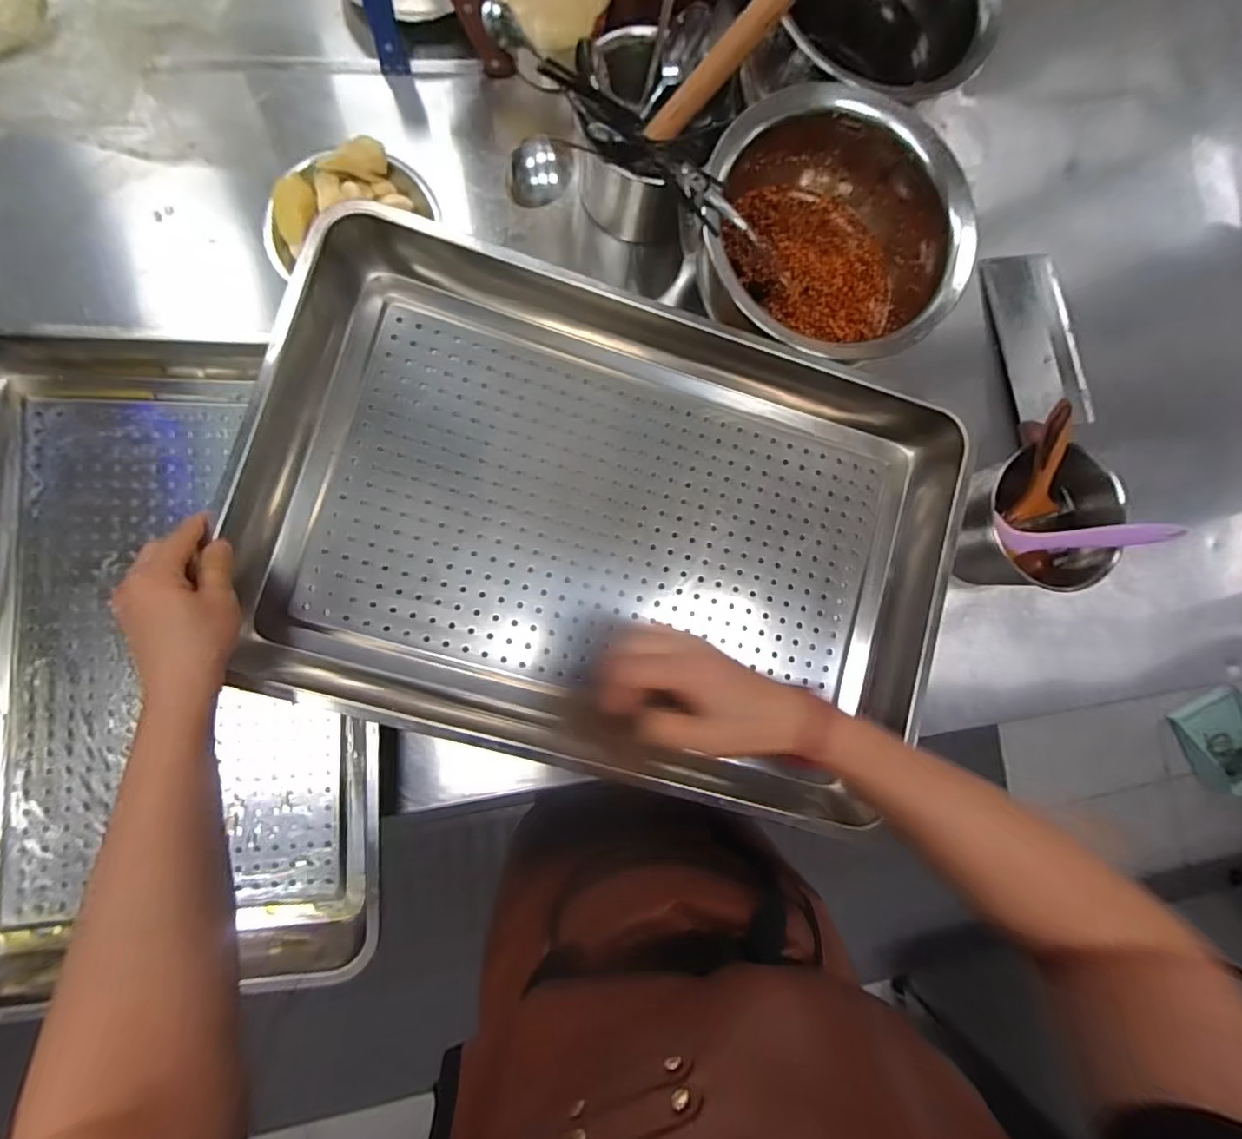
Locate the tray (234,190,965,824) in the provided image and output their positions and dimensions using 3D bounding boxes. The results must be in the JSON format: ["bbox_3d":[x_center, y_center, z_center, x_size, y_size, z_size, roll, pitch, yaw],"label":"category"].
[{"bbox_3d":[-0.009,-0.039,0.465,0.574,0.068,0.399,14,86,-7],"label":"tray"}]

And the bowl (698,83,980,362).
[{"bbox_3d":[0.191,-0.317,0.529,0.249,0.110,0.242,-1,86,-8],"label":"bowl"}]

